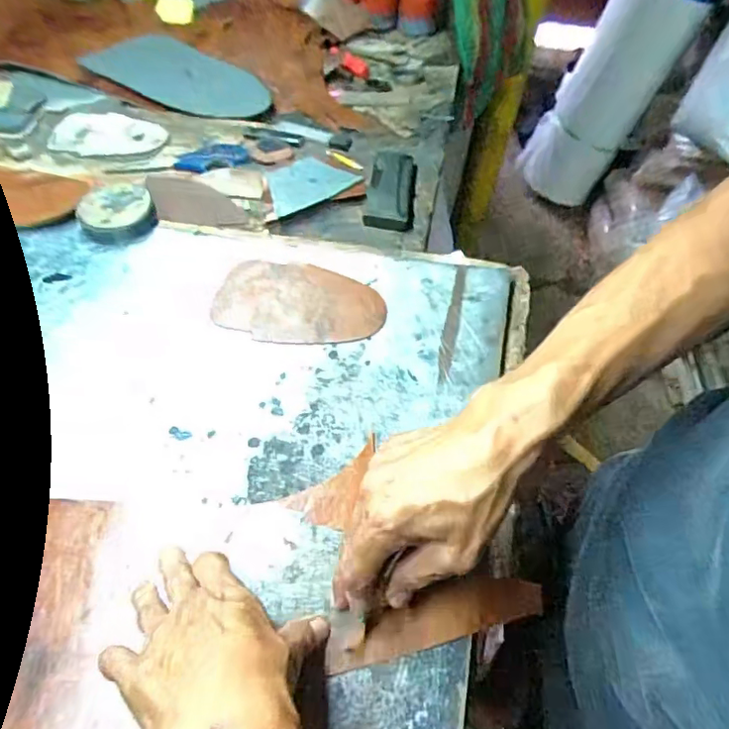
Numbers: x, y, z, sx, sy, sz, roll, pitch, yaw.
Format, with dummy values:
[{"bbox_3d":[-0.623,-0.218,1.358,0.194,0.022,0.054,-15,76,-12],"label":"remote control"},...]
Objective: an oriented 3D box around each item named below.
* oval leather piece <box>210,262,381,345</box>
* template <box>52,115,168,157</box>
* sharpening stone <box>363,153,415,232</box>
[{"bbox_3d":[-0.063,-0.060,0.539,0.160,0.005,0.095,4,57,5],"label":"oval leather piece"},{"bbox_3d":[-0.346,-0.307,0.758,0.153,0.011,0.079,0,65,2],"label":"template"},{"bbox_3d":[0.035,-0.224,0.707,0.055,0.019,0.165,8,51,0],"label":"sharpening stone"}]

